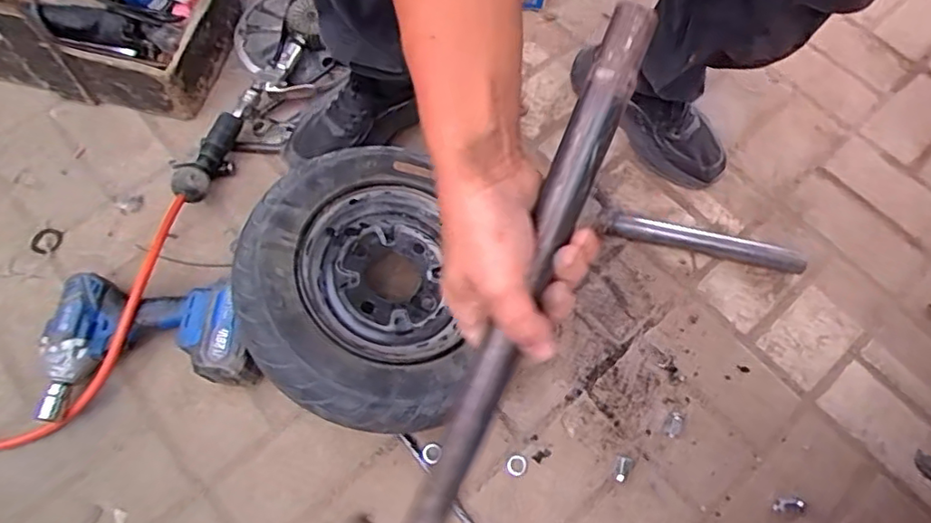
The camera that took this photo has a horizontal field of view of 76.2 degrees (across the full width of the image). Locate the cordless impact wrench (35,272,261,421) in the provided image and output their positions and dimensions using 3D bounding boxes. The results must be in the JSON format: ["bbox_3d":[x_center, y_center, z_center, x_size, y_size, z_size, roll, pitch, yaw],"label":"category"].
[{"bbox_3d":[-0.376,0.085,0.698,0.224,0.070,0.160,-10,66,-6],"label":"cordless impact wrench"}]

